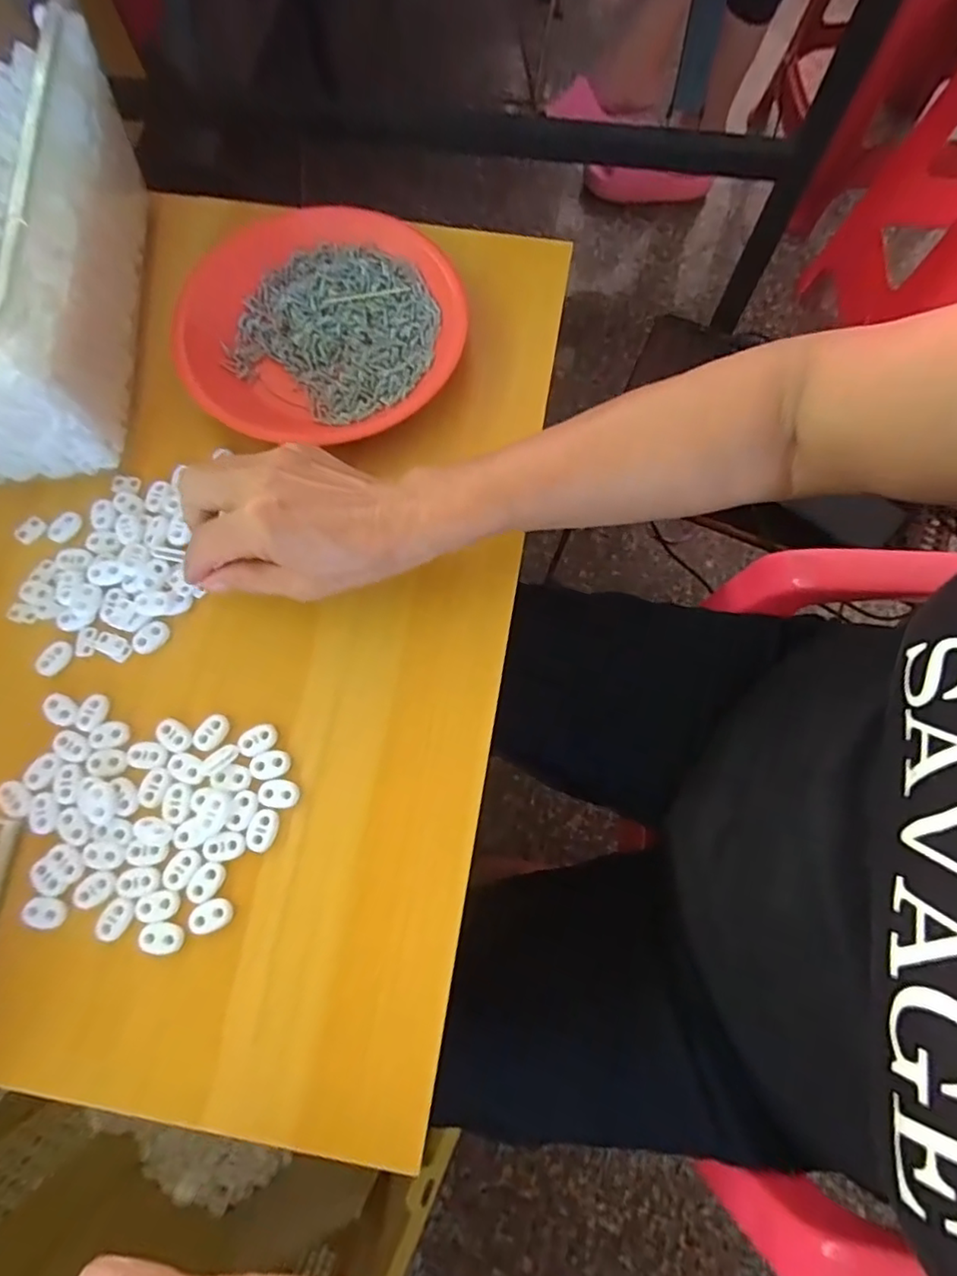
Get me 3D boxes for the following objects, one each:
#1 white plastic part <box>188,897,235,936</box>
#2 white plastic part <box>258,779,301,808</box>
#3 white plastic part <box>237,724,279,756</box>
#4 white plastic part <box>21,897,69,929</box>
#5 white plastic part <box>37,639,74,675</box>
[{"bbox_3d":[-0.143,0.148,0.321,0.023,0.004,0.015,-27,76,-8],"label":"white plastic part"},{"bbox_3d":[-0.113,0.087,0.340,0.022,0.004,0.015,3,74,0],"label":"white plastic part"},{"bbox_3d":[-0.128,0.058,0.348,0.023,0.004,0.015,-26,76,-8],"label":"white plastic part"},{"bbox_3d":[-0.233,0.147,0.323,0.023,0.004,0.015,13,74,3],"label":"white plastic part"},{"bbox_3d":[-0.257,0.012,0.366,0.015,0.004,0.022,36,77,9],"label":"white plastic part"}]

